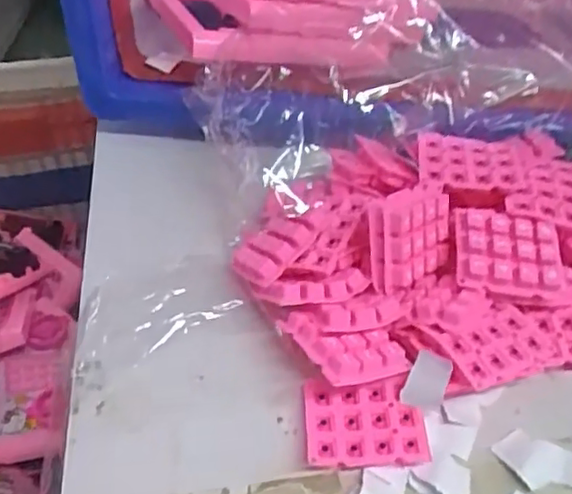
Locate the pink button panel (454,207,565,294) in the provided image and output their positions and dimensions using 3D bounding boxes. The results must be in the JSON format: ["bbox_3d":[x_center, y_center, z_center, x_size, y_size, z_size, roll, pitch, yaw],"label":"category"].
[{"bbox_3d":[0.124,0.002,0.358,0.058,0.015,0.046,6,48,5],"label":"pink button panel"}]

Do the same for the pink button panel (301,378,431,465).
[{"bbox_3d":[0.040,0.090,0.328,0.059,0.013,0.045,2,48,1],"label":"pink button panel"}]

